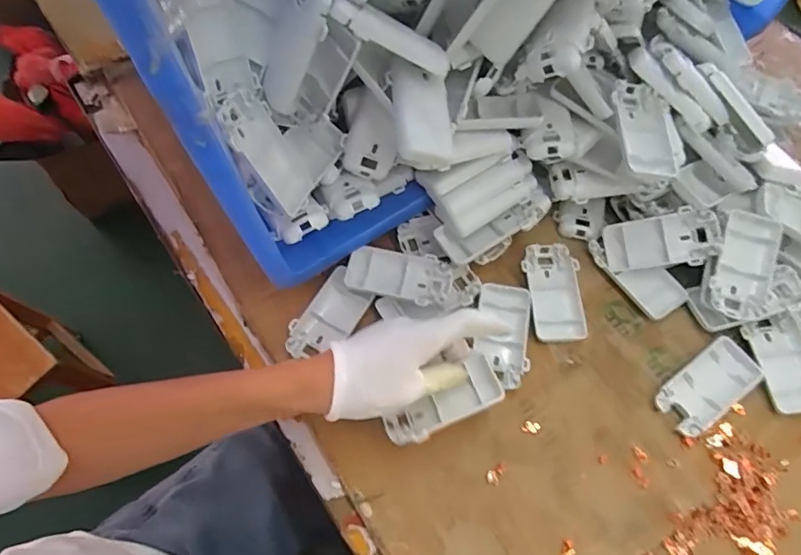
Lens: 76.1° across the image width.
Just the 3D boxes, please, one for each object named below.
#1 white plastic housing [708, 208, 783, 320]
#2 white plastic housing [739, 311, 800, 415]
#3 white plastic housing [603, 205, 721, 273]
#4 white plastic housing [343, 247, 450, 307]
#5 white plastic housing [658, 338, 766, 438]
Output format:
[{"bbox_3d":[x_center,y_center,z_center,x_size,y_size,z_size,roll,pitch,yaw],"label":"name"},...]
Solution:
[{"bbox_3d":[0.310,-0.010,0.461,0.050,0.014,0.094,15,84,6],"label":"white plastic housing"},{"bbox_3d":[0.341,0.077,0.456,0.050,0.014,0.086,-7,65,-5],"label":"white plastic housing"},{"bbox_3d":[0.246,-0.034,0.486,0.096,0.018,0.049,-11,91,23],"label":"white plastic housing"},{"bbox_3d":[-0.001,-0.001,0.483,0.096,0.016,0.048,13,65,4],"label":"white plastic housing"},{"bbox_3d":[0.266,0.096,0.446,0.093,0.018,0.046,-33,70,-15],"label":"white plastic housing"}]

